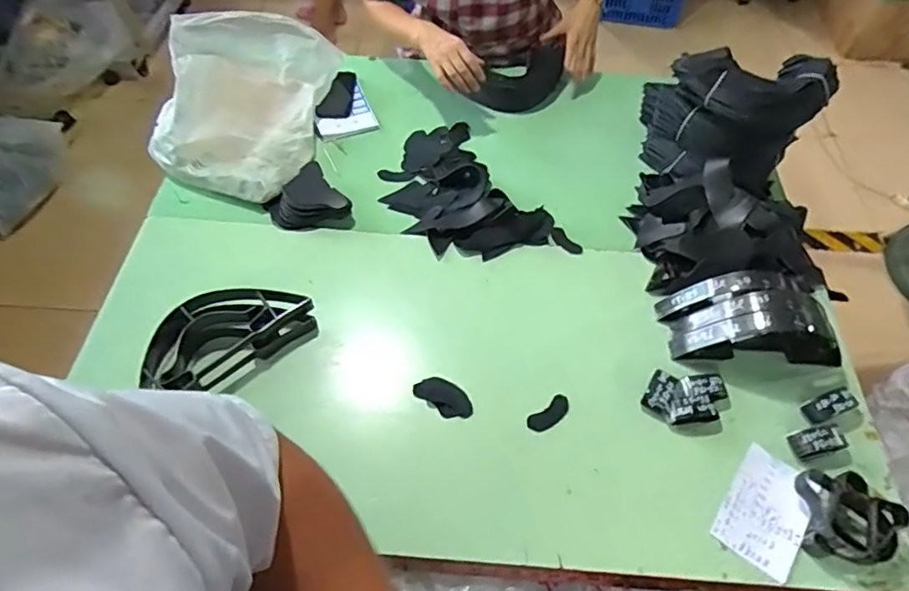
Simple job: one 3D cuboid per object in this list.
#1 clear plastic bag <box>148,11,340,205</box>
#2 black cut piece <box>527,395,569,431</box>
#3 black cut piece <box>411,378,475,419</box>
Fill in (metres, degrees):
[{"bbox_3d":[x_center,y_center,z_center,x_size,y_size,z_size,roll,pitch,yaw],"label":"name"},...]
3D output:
[{"bbox_3d":[-0.399,-0.372,1.041,0.262,0.158,0.389,15,66,9],"label":"clear plastic bag"},{"bbox_3d":[0.141,0.177,0.832,0.074,0.005,0.032,-32,74,-19],"label":"black cut piece"},{"bbox_3d":[-0.014,0.152,0.835,0.090,0.013,0.046,34,70,17],"label":"black cut piece"}]

